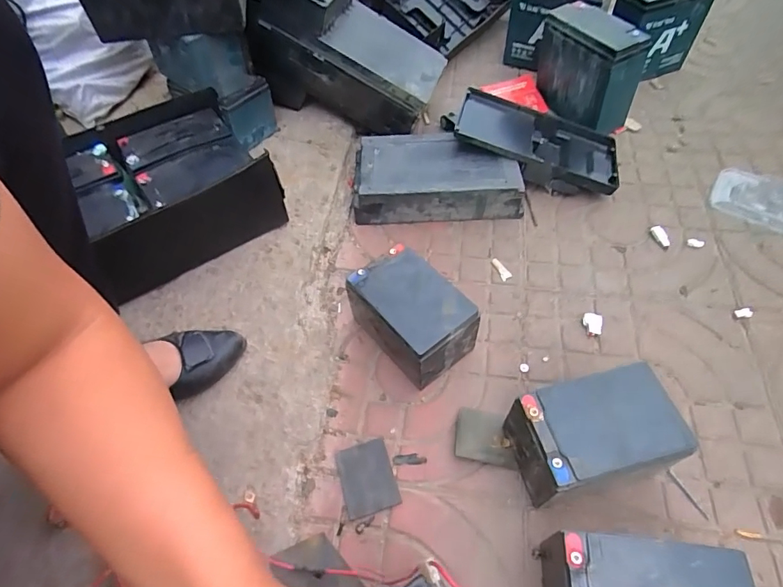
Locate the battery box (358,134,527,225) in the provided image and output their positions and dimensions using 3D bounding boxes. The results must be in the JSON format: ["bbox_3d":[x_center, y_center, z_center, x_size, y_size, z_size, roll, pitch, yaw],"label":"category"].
[{"bbox_3d":[0.073,-0.198,0.776,0.269,0.076,0.160,-3,54,1],"label":"battery box"}]

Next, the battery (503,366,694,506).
[{"bbox_3d":[0.213,0.158,0.486,0.152,0.113,0.101,-12,54,-2],"label":"battery"}]

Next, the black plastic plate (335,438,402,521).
[{"bbox_3d":[-0.028,0.215,0.529,0.060,0.004,0.078,-16,55,-8],"label":"black plastic plate"}]

